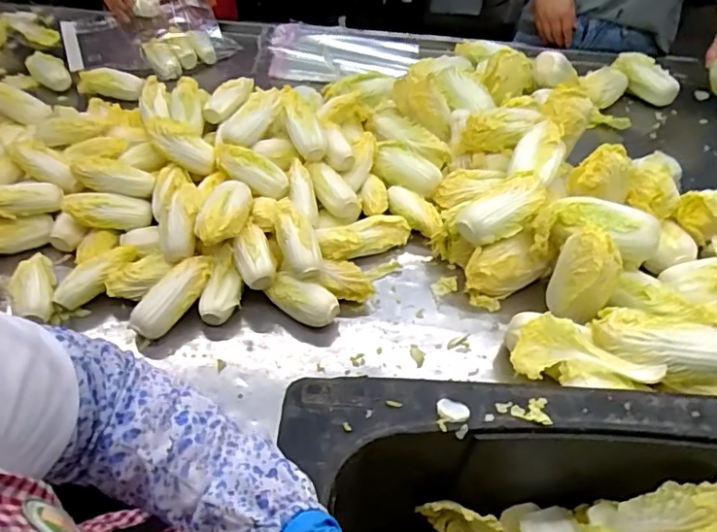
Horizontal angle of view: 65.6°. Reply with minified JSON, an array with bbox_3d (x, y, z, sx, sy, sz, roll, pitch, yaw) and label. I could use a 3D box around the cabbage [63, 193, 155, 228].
[{"bbox_3d":[-0.348,-0.079,0.773,0.109,0.038,0.047,-4,46,-9],"label":"cabbage"}]

